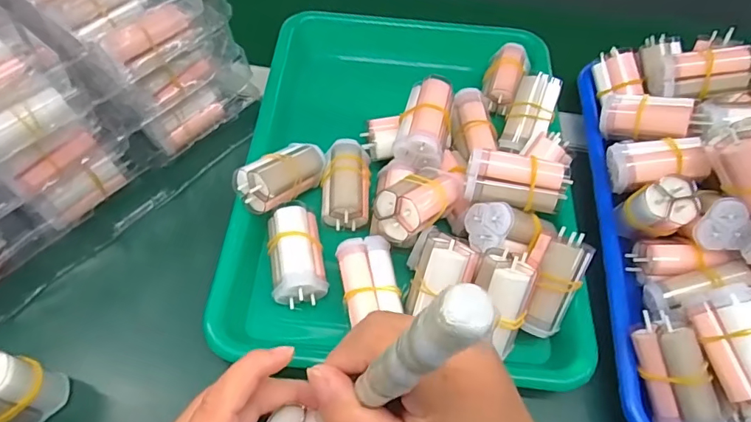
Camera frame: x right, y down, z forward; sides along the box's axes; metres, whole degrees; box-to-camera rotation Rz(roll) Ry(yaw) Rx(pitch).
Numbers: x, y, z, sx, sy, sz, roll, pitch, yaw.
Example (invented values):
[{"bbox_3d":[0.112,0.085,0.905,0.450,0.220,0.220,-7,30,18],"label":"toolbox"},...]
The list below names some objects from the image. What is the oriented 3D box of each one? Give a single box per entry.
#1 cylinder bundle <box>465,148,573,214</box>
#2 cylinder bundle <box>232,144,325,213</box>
[{"bbox_3d":[0.095,-0.020,0.327,0.064,0.027,0.029,8,57,1],"label":"cylinder bundle"},{"bbox_3d":[-0.068,-0.026,0.360,0.030,0.029,0.070,42,52,21],"label":"cylinder bundle"}]

